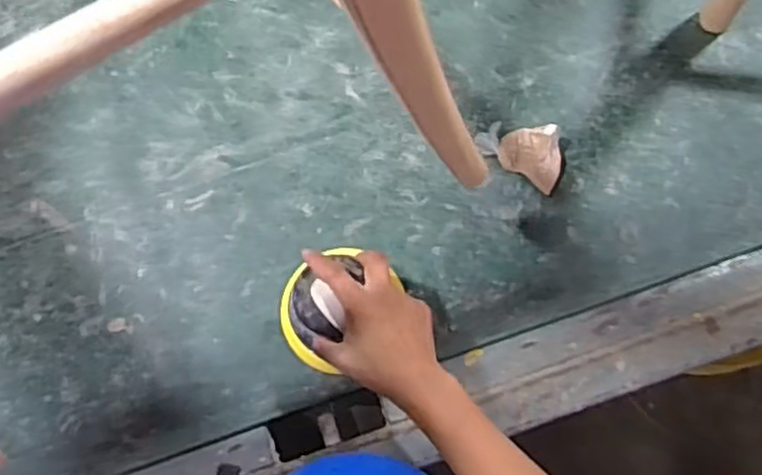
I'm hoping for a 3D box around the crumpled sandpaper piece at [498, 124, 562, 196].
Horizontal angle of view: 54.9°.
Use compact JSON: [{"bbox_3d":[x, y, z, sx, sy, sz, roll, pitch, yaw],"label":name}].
[{"bbox_3d":[0.154,-0.085,0.738,0.067,0.028,0.053,31,79,9],"label":"crumpled sandpaper piece"}]

